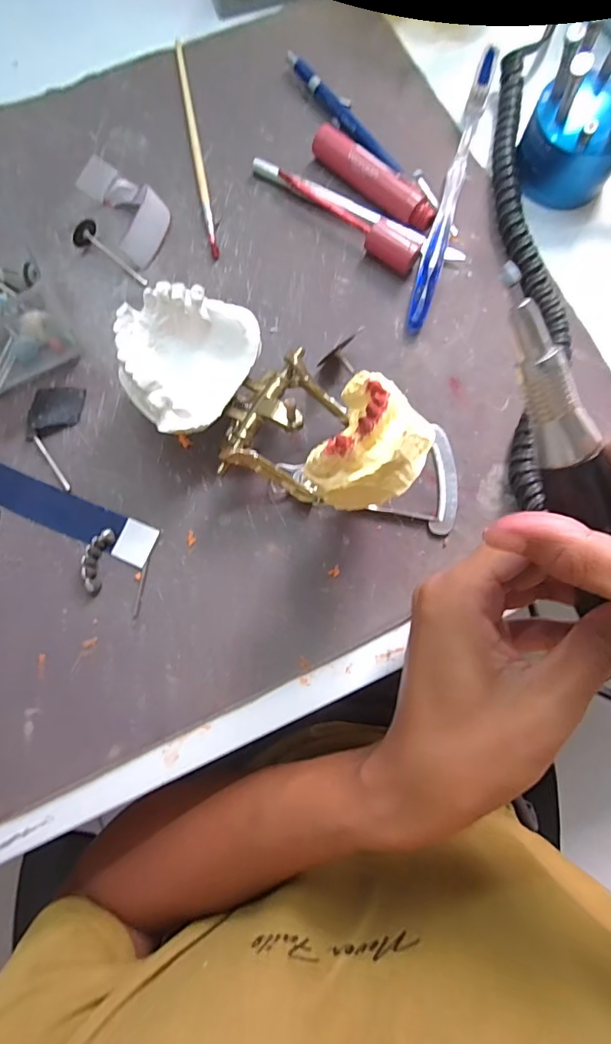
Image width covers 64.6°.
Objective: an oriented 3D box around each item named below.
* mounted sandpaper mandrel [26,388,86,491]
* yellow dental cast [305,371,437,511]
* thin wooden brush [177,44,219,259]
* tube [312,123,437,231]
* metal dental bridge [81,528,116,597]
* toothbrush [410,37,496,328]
[{"bbox_3d":[-0.138,-0.047,0.262,0.028,0.006,0.056,4,80,0],"label":"mounted sandpaper mandrel"},{"bbox_3d":[0.027,-0.030,0.194,0.040,0.023,0.054,27,79,5],"label":"yellow dental cast"},{"bbox_3d":[-0.068,-0.235,0.301,0.006,0.004,0.158,-10,80,-3],"label":"thin wooden brush"},{"bbox_3d":[0.041,-0.203,0.289,0.086,0.019,0.019,38,81,6],"label":"tube"},{"bbox_3d":[-0.108,0.020,0.248,0.010,0.007,0.034,12,80,1],"label":"metal dental bridge"},{"bbox_3d":[0.088,-0.198,0.286,0.013,0.022,0.183,16,80,2],"label":"toothbrush"}]

